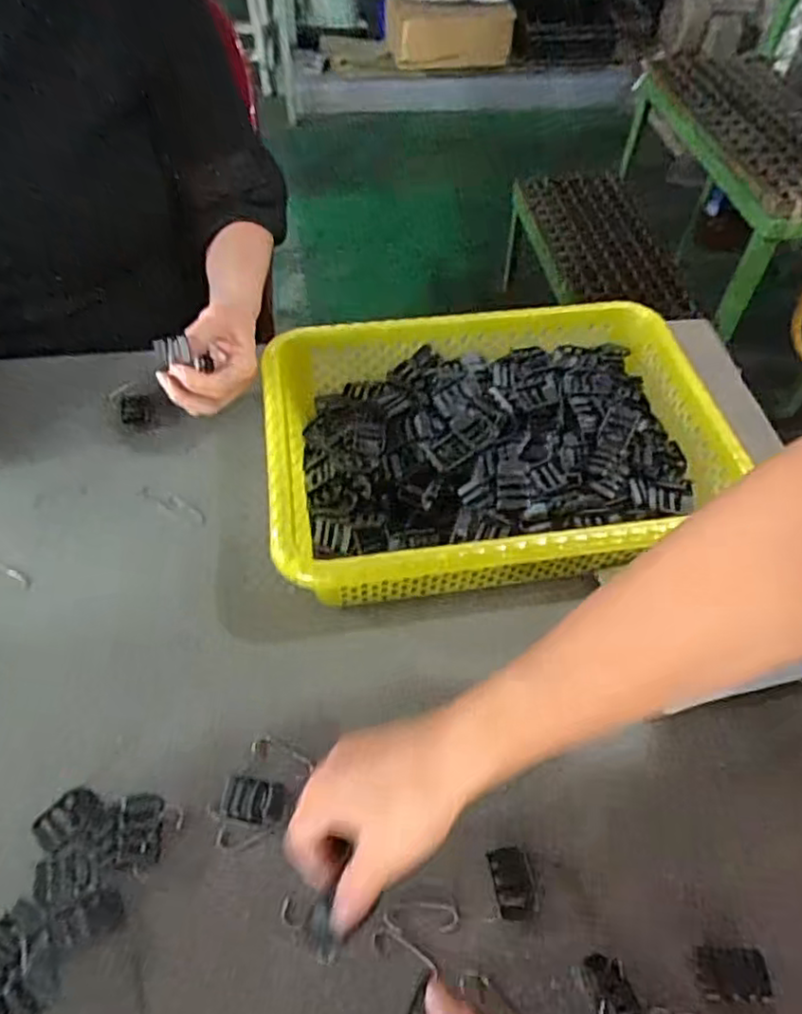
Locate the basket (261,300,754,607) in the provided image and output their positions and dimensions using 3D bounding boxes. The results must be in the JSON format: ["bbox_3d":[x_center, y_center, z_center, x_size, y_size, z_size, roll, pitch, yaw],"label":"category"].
[{"bbox_3d":[0.084,-0.044,0.549,0.374,0.084,0.257,-5,54,-5],"label":"basket"}]

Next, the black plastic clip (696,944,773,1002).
[{"bbox_3d":[0.184,0.258,0.371,0.037,0.006,0.024,4,54,1],"label":"black plastic clip"}]

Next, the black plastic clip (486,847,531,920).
[{"bbox_3d":[0.067,0.225,0.402,0.022,0.004,0.037,-8,54,-7],"label":"black plastic clip"}]

